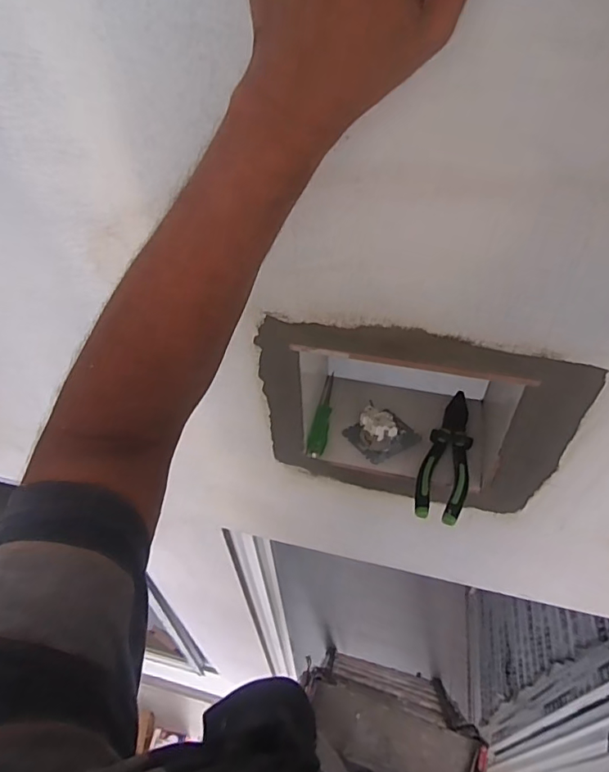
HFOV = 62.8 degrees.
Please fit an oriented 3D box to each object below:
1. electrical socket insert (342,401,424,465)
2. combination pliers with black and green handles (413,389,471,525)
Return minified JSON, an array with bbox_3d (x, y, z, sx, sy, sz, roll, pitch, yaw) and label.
[{"bbox_3d":[0.091,0.050,0.585,0.065,0.031,0.067,-27,52,-20],"label":"electrical socket insert"},{"bbox_3d":[0.165,0.074,0.570,0.051,0.014,0.170,14,50,15],"label":"combination pliers with black and green handles"}]

